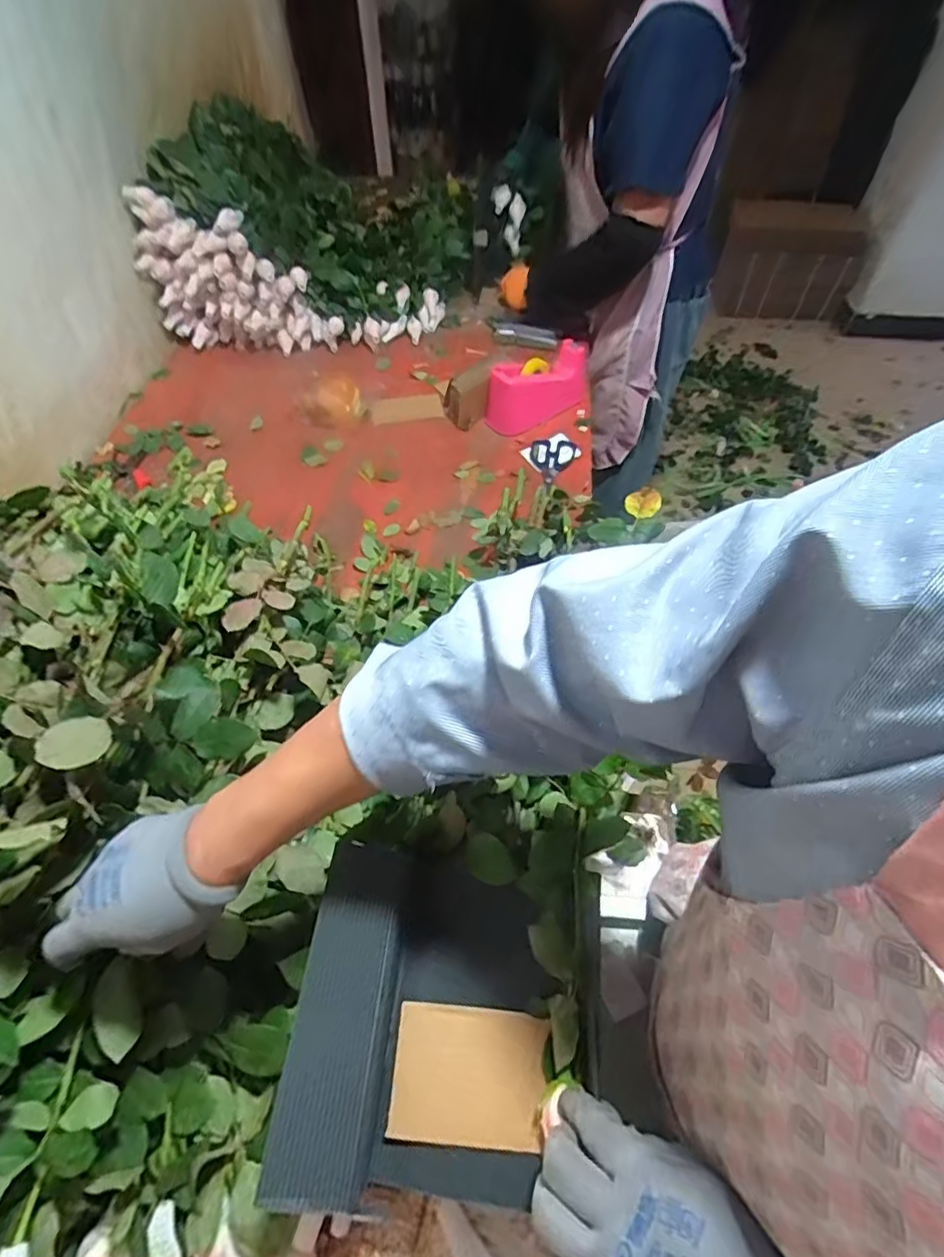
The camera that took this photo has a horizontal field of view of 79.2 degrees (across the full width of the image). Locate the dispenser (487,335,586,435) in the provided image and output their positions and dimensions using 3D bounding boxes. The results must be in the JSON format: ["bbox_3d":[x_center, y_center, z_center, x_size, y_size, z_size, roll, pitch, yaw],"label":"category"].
[{"bbox_3d":[0.131,-0.458,1.079,0.213,0.097,0.071,-32,60,-20],"label":"dispenser"}]

